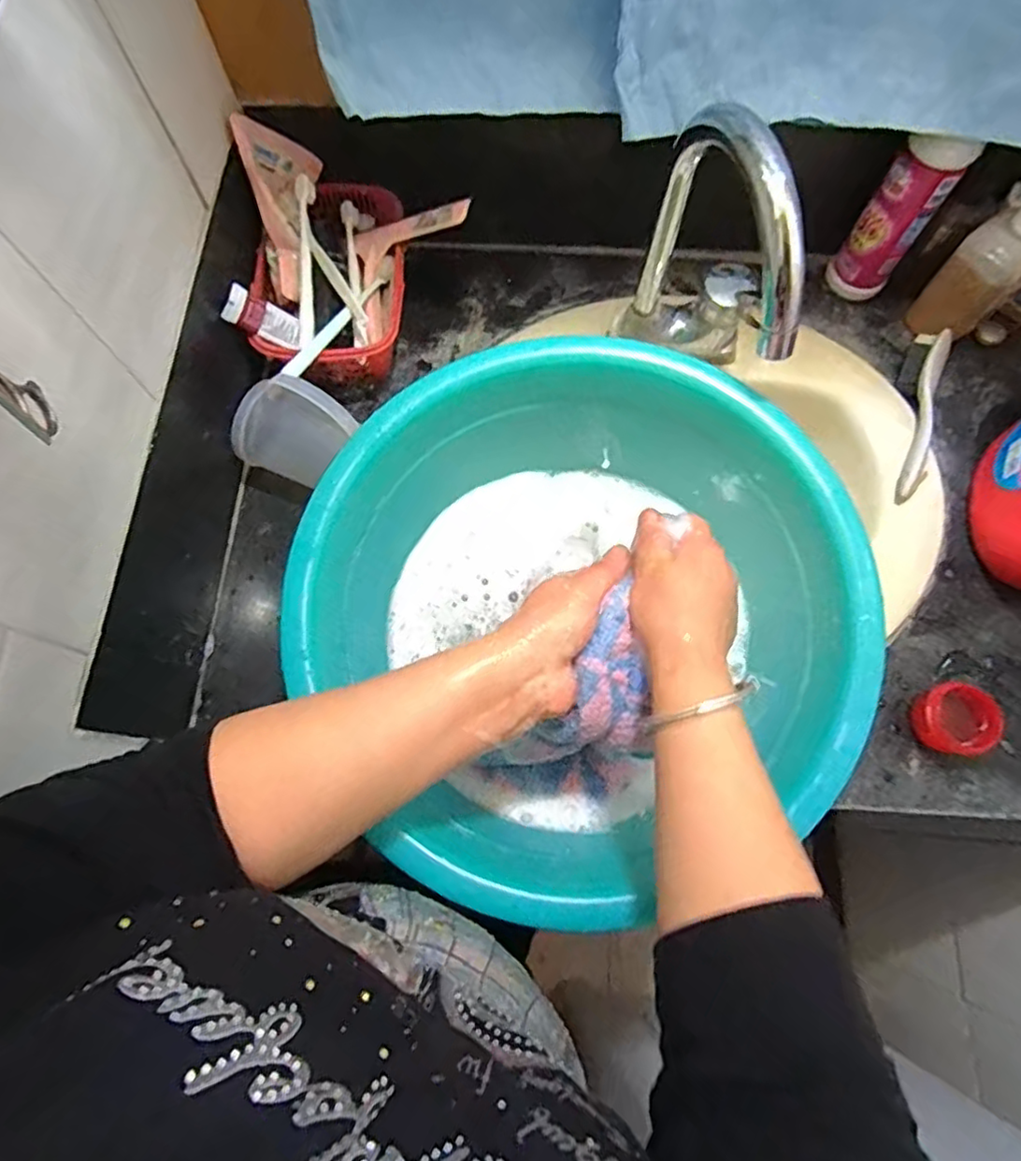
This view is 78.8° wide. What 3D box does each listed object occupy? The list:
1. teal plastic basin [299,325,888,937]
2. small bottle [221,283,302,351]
[{"bbox_3d":[0.049,0.020,0.452,0.348,0.131,0.350,0,72,1],"label":"teal plastic basin"},{"bbox_3d":[-0.231,-0.245,0.581,0.034,0.074,0.030,-19,66,39],"label":"small bottle"}]

